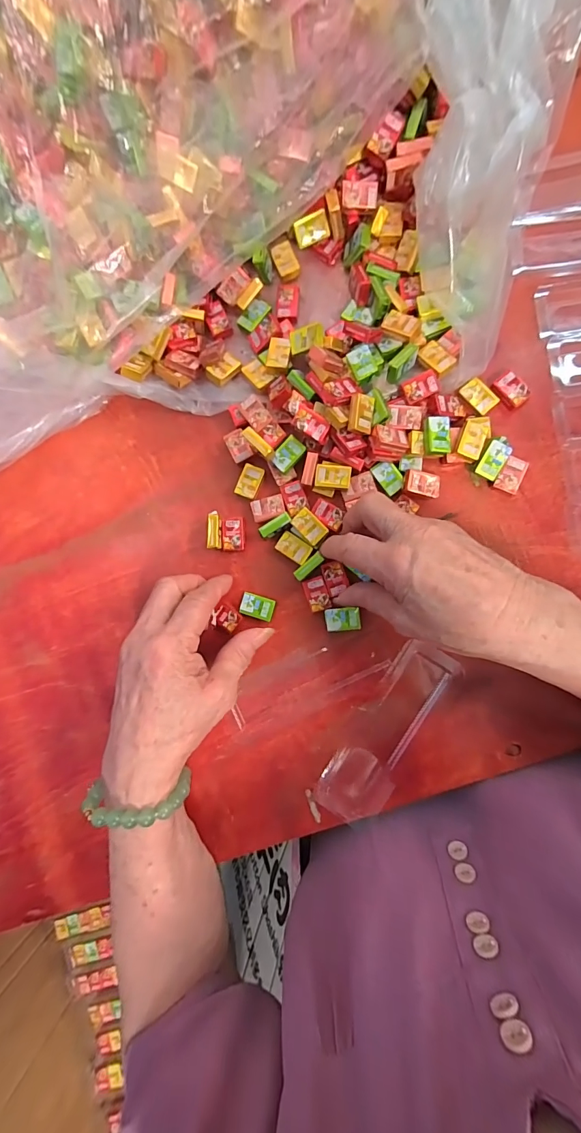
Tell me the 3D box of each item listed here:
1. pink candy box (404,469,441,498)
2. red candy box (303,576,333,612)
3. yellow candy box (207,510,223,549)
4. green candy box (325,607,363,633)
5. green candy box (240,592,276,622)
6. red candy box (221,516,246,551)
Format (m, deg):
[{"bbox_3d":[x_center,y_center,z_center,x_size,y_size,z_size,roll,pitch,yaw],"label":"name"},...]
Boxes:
[{"bbox_3d":[0.095,-0.059,0.297,0.026,0.009,0.019,3,87,-7],"label":"pink candy box"},{"bbox_3d":[0.020,0.021,0.302,0.016,0.004,0.024,-19,86,7],"label":"red candy box"},{"bbox_3d":[-0.057,-0.028,0.315,0.010,0.014,0.028,3,89,8],"label":"yellow candy box"},{"bbox_3d":[0.039,0.039,0.302,0.025,0.005,0.016,-5,88,8],"label":"green candy box"},{"bbox_3d":[-0.025,0.030,0.312,0.025,0.009,0.017,16,91,8],"label":"green candy box"},{"bbox_3d":[-0.044,-0.025,0.316,0.018,0.006,0.026,1,89,8],"label":"red candy box"}]

